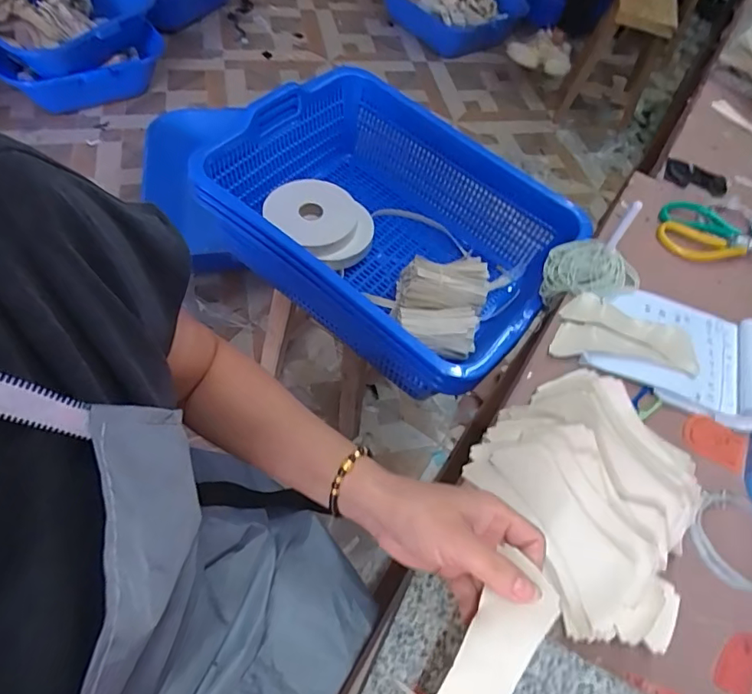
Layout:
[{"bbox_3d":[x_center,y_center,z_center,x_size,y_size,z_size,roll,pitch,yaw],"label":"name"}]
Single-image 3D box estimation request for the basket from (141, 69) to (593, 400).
[{"bbox_3d":[0.017,-0.197,0.841,0.531,0.209,0.387,35,57,14],"label":"basket"}]

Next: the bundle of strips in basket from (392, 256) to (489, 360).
[{"bbox_3d":[0.100,-0.066,0.800,0.137,0.060,0.155,13,55,-1],"label":"bundle of strips in basket"}]

